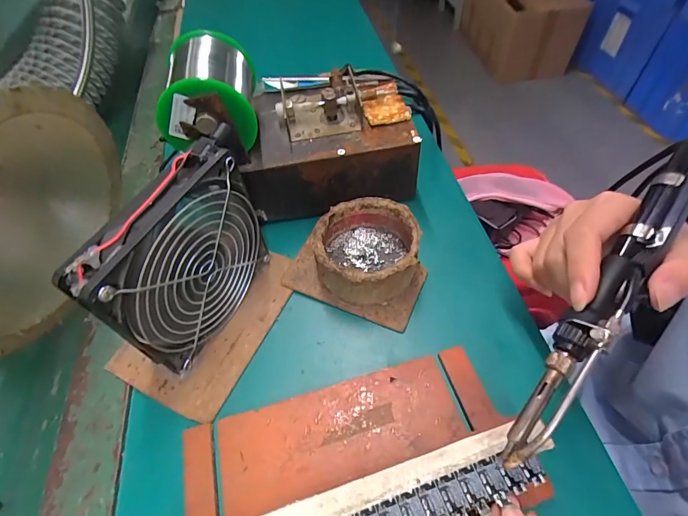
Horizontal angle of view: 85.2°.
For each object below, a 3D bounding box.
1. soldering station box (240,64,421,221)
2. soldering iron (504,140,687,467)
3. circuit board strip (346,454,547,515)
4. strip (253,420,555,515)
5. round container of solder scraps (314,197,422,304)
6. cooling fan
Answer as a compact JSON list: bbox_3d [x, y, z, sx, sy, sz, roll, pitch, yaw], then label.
[{"bbox_3d":[-0.015,-0.112,0.354,0.150,0.083,0.110,-8,55,-2],"label":"soldering station box"},{"bbox_3d":[0.140,0.015,0.193,0.020,0.022,0.203,33,78,24],"label":"soldering iron"},{"bbox_3d":[0.050,0.123,0.187,0.107,0.005,0.023,-17,56,-8],"label":"circuit board strip"},{"bbox_3d":[0.005,0.134,0.206,0.214,0.037,0.023,-16,55,-8],"label":"strip"},{"bbox_3d":[0.019,-0.006,0.306,0.076,0.043,0.081,-2,55,3],"label":"round container of solder scraps"},{"bbox_3d":[-0.102,0.003,0.254,0.027,0.130,0.121,19,58,16],"label":"cooling fan"}]

